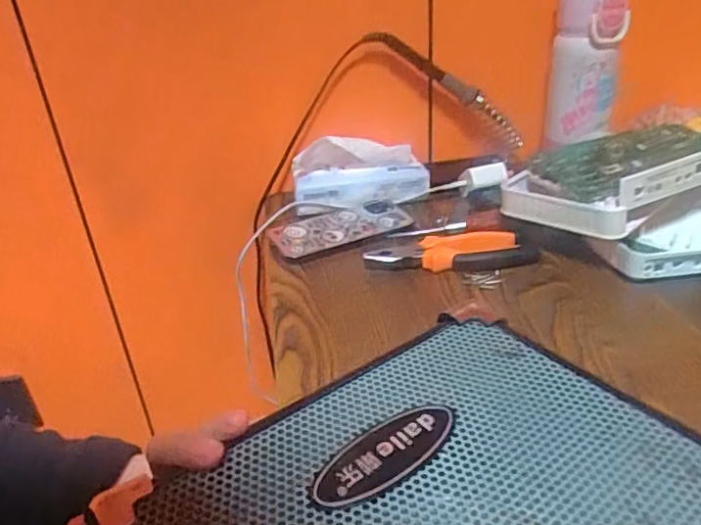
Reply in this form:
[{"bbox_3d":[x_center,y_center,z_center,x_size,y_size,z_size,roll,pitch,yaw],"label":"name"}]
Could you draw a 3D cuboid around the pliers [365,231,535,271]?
[{"bbox_3d":[0.093,-0.010,0.545,0.152,0.023,0.040,-2,30,5],"label":"pliers"}]

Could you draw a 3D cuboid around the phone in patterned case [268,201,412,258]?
[{"bbox_3d":[-0.013,-0.037,0.618,0.143,0.012,0.070,-12,38,4],"label":"phone in patterned case"}]

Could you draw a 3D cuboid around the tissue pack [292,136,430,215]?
[{"bbox_3d":[0.008,-0.094,0.649,0.150,0.085,0.042,2,30,11],"label":"tissue pack"}]

